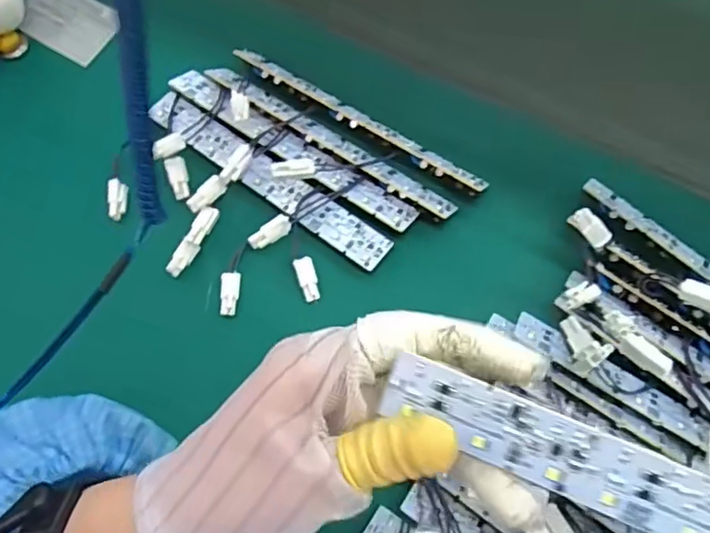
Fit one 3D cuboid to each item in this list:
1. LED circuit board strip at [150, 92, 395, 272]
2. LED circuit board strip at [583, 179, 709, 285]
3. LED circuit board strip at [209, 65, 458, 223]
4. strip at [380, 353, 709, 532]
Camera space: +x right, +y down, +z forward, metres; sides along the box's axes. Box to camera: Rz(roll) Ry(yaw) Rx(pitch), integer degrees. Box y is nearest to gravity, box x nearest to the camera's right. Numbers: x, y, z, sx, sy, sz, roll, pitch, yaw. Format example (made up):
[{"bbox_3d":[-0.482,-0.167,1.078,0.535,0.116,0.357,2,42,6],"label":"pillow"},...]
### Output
[{"bbox_3d":[-0.059,-0.060,0.392,0.189,0.010,0.026,36,75,14],"label":"LED circuit board strip"},{"bbox_3d":[0.213,0.010,0.347,0.189,0.007,0.016,41,76,15],"label":"LED circuit board strip"},{"bbox_3d":[-0.020,-0.085,0.394,0.194,0.008,0.017,33,74,13],"label":"LED circuit board strip"},{"bbox_3d":[0.096,0.070,0.174,0.180,0.004,0.023,21,104,12],"label":"strip"}]

